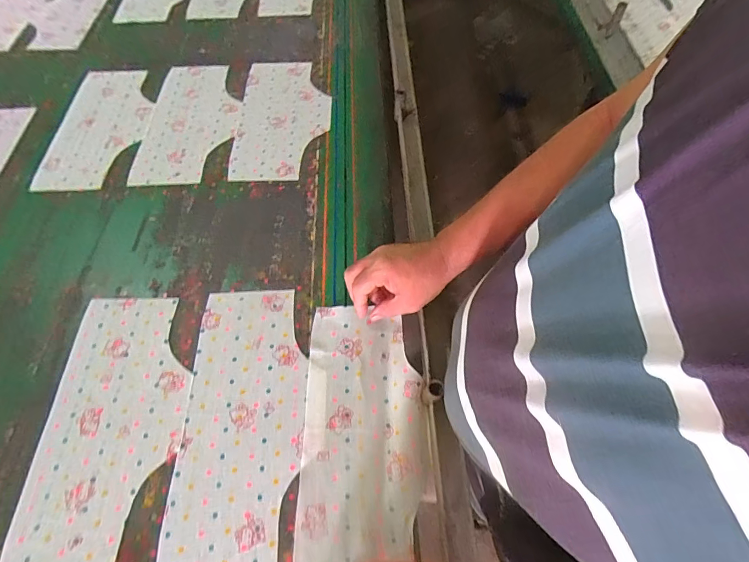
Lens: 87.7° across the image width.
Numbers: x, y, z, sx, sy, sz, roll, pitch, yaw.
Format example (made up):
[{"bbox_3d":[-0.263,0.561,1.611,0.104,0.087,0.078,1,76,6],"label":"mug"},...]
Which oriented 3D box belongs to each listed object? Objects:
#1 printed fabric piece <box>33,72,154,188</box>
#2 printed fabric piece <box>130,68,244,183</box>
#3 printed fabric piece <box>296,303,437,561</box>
[{"bbox_3d":[-0.505,-0.296,0.728,0.148,0.011,0.310,-3,61,1],"label":"printed fabric piece"},{"bbox_3d":[-0.340,-0.310,0.731,0.164,0.006,0.317,-3,61,0],"label":"printed fabric piece"},{"bbox_3d":[-0.011,0.174,0.462,0.146,0.016,0.309,-2,61,1],"label":"printed fabric piece"}]

